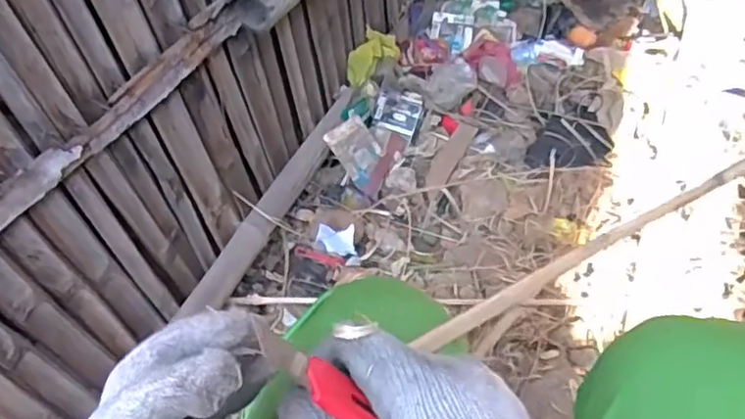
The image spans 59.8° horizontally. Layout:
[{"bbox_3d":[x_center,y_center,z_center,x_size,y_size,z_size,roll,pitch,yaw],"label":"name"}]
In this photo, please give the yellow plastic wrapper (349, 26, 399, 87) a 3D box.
[{"bbox_3d":[-0.003,-0.258,1.087,0.091,0.075,0.057,-20,51,-11],"label":"yellow plastic wrapper"}]

